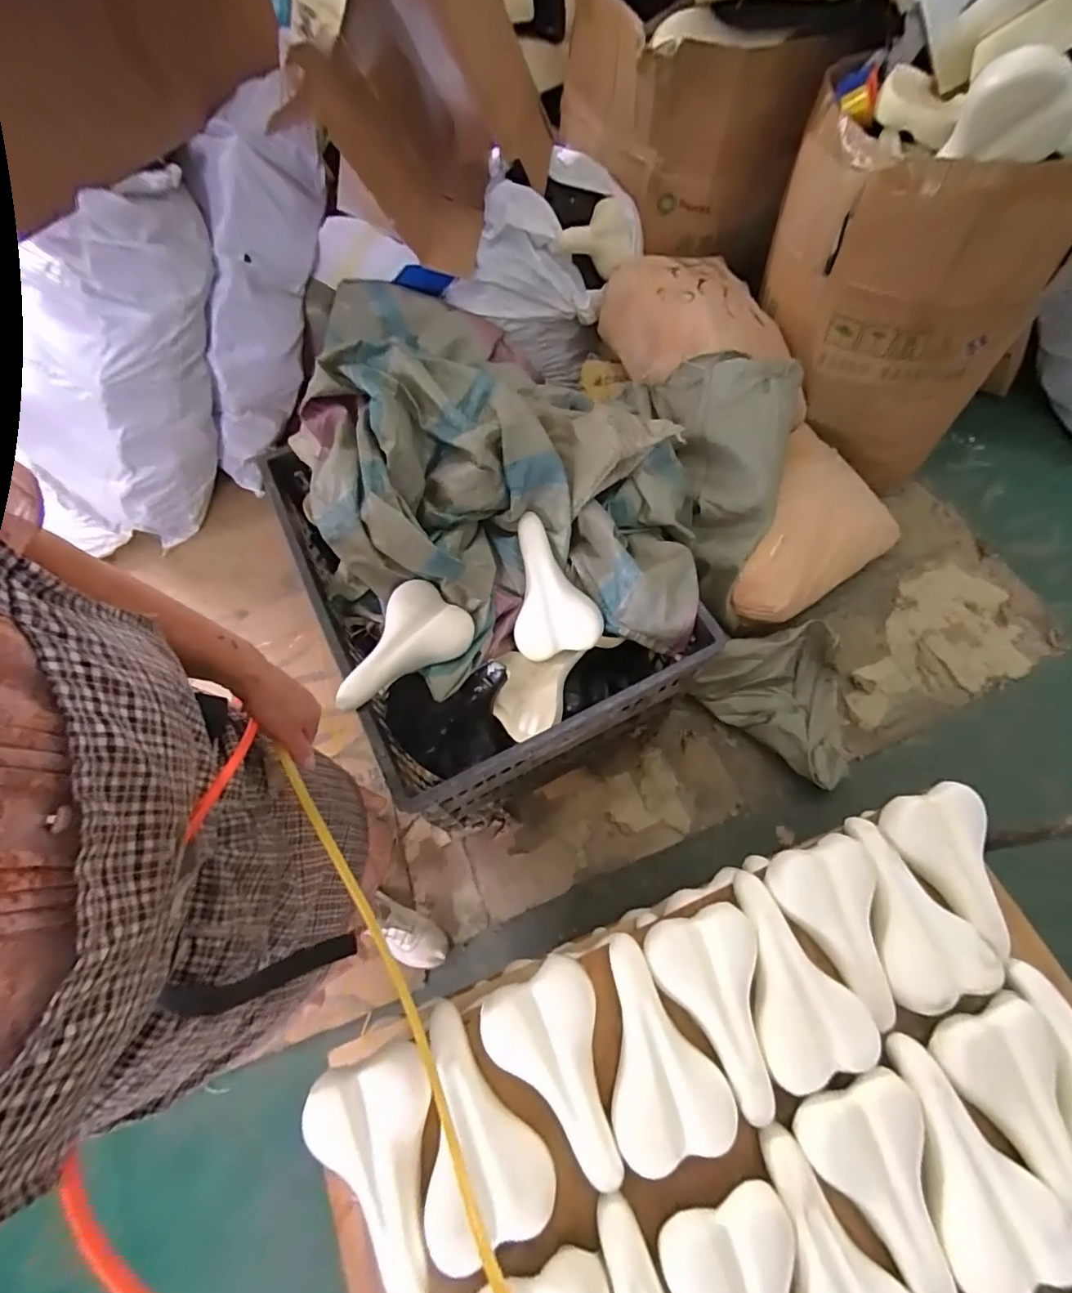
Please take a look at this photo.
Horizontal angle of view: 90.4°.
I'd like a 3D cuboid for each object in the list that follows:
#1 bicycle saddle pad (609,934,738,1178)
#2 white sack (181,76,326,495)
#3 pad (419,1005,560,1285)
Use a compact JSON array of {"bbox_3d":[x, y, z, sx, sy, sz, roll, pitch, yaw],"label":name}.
[{"bbox_3d":[0.171,0.534,0.718,0.155,0.040,0.258,-5,66,-2],"label":"bicycle saddle pad"},{"bbox_3d":[-0.735,-0.874,1.415,0.141,0.927,0.282,40,39,16],"label":"white sack"},{"bbox_3d":[-0.088,0.618,0.696,0.165,0.068,0.256,-22,67,-9],"label":"pad"}]

